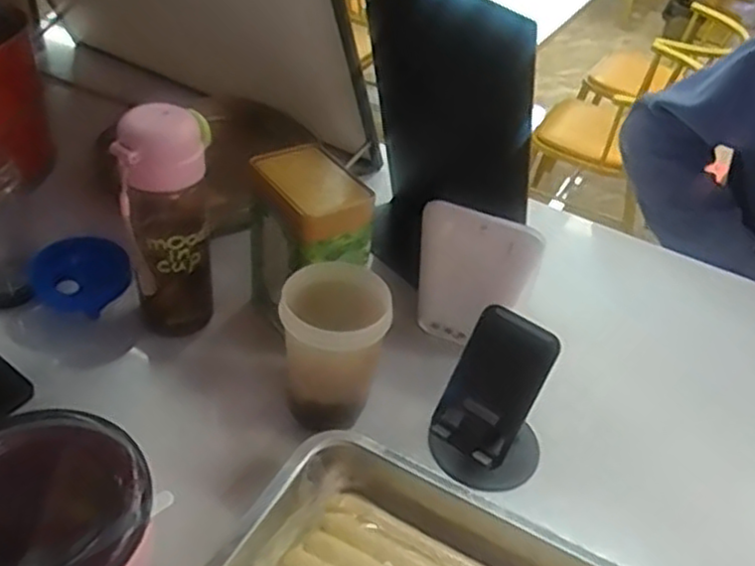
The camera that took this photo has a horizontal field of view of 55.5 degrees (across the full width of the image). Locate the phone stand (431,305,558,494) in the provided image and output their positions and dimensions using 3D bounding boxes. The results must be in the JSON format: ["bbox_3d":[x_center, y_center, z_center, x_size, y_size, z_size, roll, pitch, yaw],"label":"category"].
[{"bbox_3d":[0.094,0.098,0.563,0.086,0.147,0.076,22,42,16],"label":"phone stand"}]

